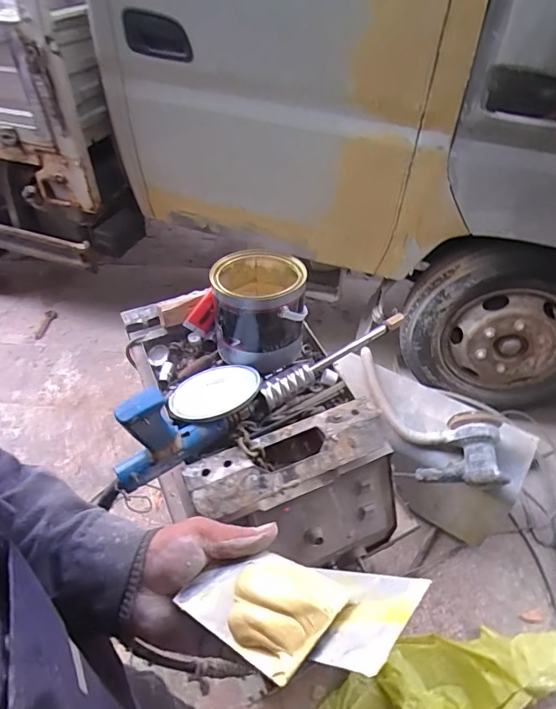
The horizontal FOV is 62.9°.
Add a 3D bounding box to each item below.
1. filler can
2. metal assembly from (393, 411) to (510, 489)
[{"bbox_3d":[-0.033,-0.080,0.817,0.156,0.159,0.162,-4,49,-2],"label":"filler can"},{"bbox_3d":[0.484,0.259,1.218,0.256,0.144,0.168,8,48,9],"label":"metal assembly"}]

